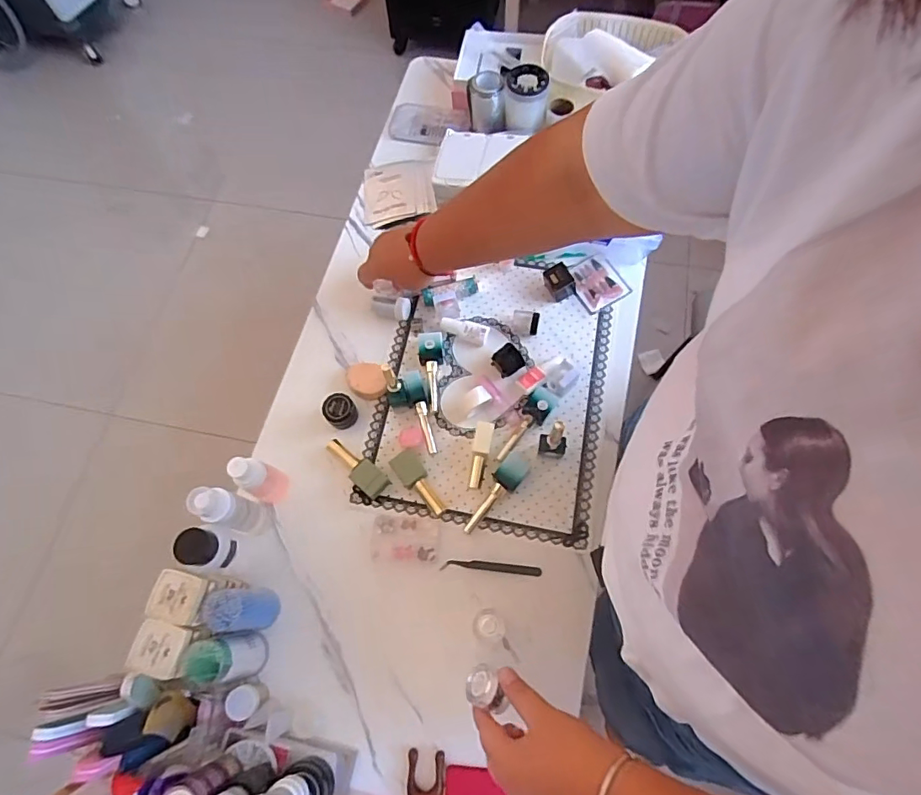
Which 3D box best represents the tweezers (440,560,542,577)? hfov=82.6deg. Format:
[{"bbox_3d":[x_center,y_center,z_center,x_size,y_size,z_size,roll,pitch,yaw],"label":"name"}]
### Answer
[{"bbox_3d":[0.035,0.195,0.602,0.112,0.006,0.012,3,69,4],"label":"tweezers"}]

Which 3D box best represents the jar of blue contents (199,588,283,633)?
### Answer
[{"bbox_3d":[-0.231,0.226,0.560,0.041,0.101,0.043,-1,69,2],"label":"jar of blue contents"}]

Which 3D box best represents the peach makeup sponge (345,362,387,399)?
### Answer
[{"bbox_3d":[-0.123,-0.022,0.683,0.049,0.014,0.050,-18,69,-4],"label":"peach makeup sponge"}]

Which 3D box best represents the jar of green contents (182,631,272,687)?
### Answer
[{"bbox_3d":[-0.239,0.267,0.537,0.045,0.103,0.041,-1,69,2],"label":"jar of green contents"}]

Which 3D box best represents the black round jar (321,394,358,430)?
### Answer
[{"bbox_3d":[-0.154,0.017,0.668,0.039,0.032,0.039,-1,69,2],"label":"black round jar"}]

